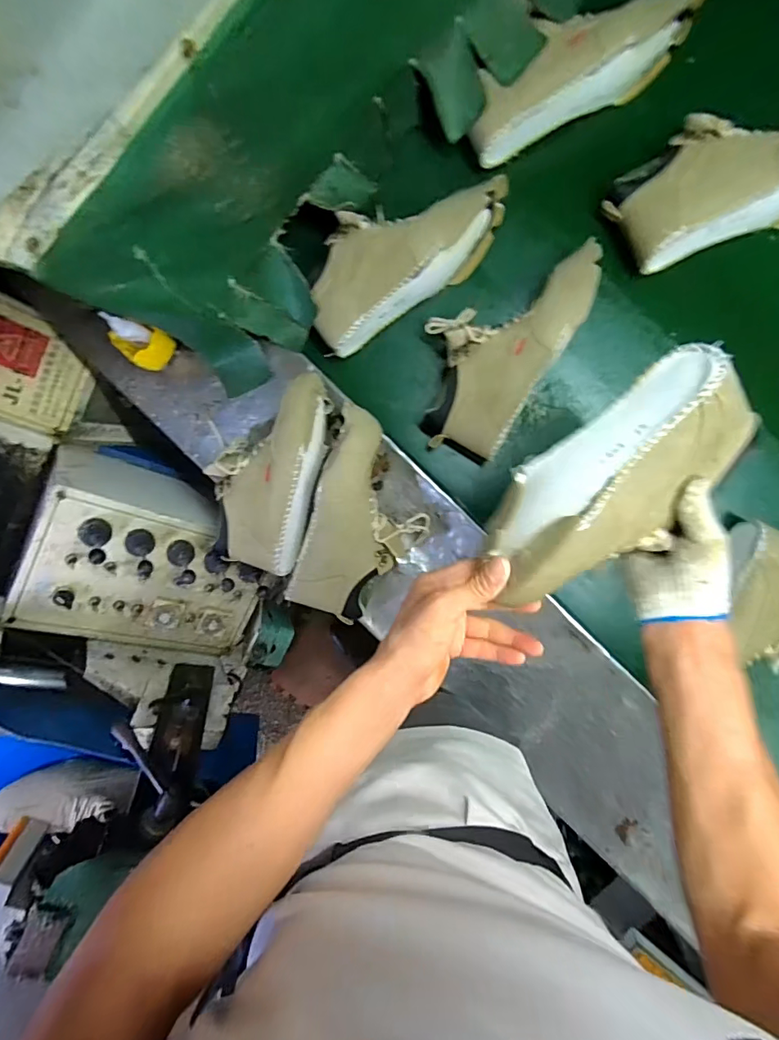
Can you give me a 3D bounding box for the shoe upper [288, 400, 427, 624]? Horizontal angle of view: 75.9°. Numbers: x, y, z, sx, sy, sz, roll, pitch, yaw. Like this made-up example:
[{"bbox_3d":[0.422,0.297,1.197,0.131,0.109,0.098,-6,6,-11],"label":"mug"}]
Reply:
[{"bbox_3d":[-0.039,0.008,0.679,0.158,0.097,0.283,22,97,7],"label":"shoe upper"}]

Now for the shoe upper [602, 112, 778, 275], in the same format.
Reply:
[{"bbox_3d":[0.433,-0.429,0.612,0.289,0.091,0.139,-19,90,10],"label":"shoe upper"}]

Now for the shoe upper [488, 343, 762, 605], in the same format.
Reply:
[{"bbox_3d":[0.191,-0.032,0.425,0.249,0.066,0.110,-42,87,3],"label":"shoe upper"}]

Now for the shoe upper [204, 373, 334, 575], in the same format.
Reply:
[{"bbox_3d":[-0.164,-0.065,0.684,0.128,0.087,0.258,15,96,8],"label":"shoe upper"}]

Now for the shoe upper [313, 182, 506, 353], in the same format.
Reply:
[{"bbox_3d":[0.013,-0.362,0.667,0.289,0.107,0.123,-35,88,9],"label":"shoe upper"}]

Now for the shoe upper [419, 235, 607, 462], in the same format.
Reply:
[{"bbox_3d":[0.141,-0.241,0.670,0.170,0.074,0.296,33,98,6],"label":"shoe upper"}]

